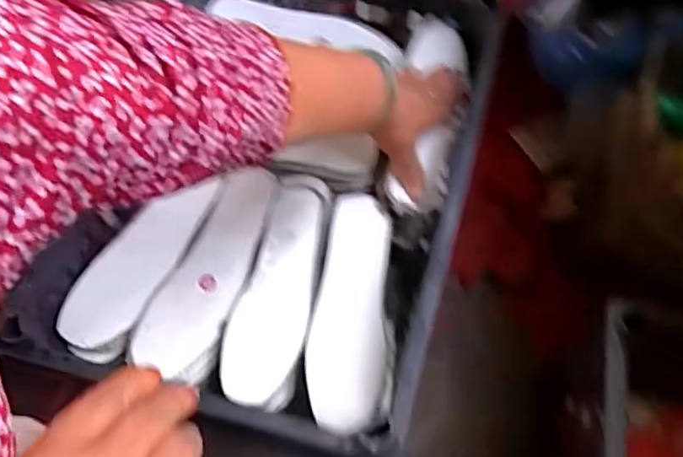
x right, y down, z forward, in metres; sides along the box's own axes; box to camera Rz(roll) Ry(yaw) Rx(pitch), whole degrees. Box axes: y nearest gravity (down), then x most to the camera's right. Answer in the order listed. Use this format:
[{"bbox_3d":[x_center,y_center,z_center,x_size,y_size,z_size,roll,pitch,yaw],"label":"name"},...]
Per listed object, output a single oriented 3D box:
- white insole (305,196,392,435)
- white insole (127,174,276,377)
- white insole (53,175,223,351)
[{"bbox_3d":[0.008,0.068,0.539,0.068,0.022,0.215,3,66,2],"label":"white insole"},{"bbox_3d":[-0.121,0.028,0.570,0.069,0.007,0.204,21,68,10],"label":"white insole"},{"bbox_3d":[-0.194,0.024,0.560,0.065,0.019,0.194,29,62,6],"label":"white insole"}]

